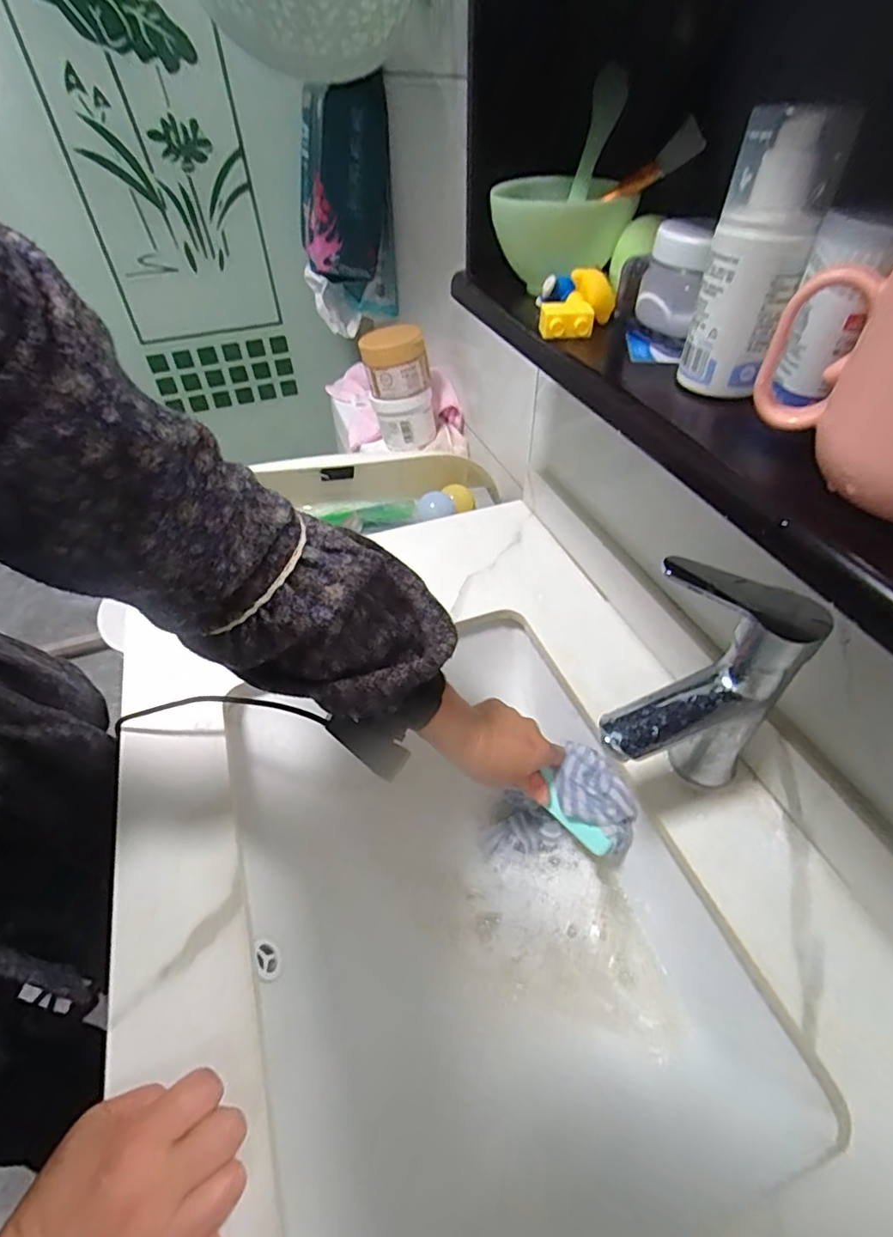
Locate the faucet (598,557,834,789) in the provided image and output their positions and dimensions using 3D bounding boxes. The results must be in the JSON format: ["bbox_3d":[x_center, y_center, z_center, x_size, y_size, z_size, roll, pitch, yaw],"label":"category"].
[{"bbox_3d":[0.170,0.066,0.386,0.097,0.177,0.097,22,50,21],"label":"faucet"}]

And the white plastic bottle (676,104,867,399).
[{"bbox_3d":[0.146,-0.168,0.263,0.042,0.108,0.036,19,50,19],"label":"white plastic bottle"}]

